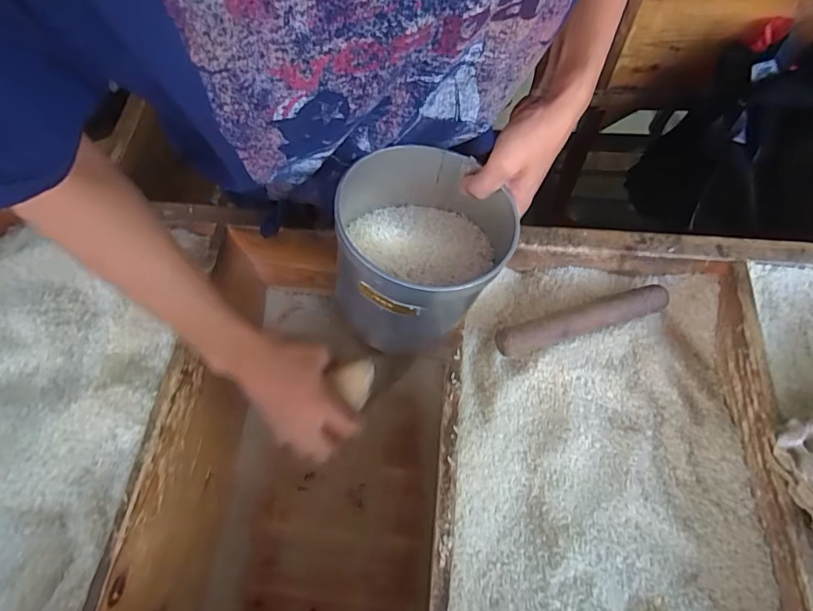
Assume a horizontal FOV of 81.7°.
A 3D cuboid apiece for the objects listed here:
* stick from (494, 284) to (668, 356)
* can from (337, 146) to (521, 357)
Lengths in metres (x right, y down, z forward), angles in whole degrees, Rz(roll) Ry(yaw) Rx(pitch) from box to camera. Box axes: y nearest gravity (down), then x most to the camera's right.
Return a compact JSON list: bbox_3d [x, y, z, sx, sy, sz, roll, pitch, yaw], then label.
[{"bbox_3d":[0.194,0.018,0.522,0.194,0.032,0.031,-17,63,-6],"label":"stick"},{"bbox_3d":[0.016,-0.041,0.428,0.144,0.156,0.135,-1,63,2],"label":"can"}]

